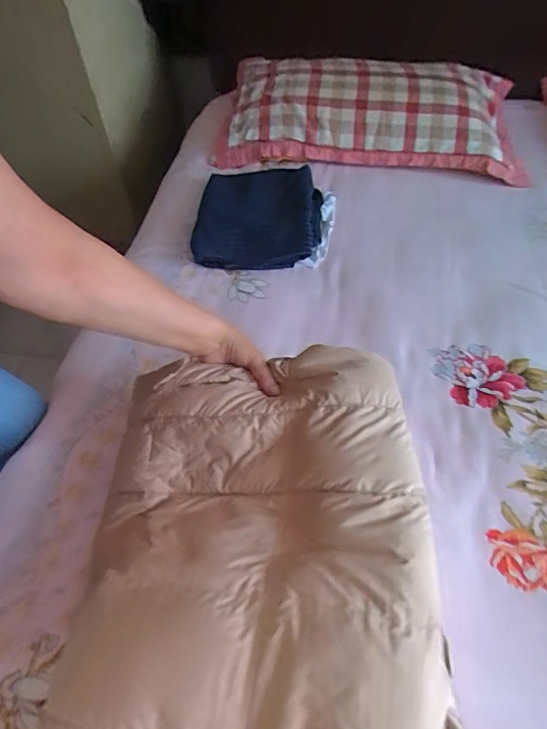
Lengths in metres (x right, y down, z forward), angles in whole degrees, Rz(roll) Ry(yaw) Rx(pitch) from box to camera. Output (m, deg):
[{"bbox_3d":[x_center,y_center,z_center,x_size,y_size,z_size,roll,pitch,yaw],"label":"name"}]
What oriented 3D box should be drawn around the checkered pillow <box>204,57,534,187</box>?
[{"bbox_3d":[0.215,-0.621,1.073,0.712,0.142,0.367,4,52,11],"label":"checkered pillow"}]

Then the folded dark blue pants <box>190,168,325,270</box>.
[{"bbox_3d":[-0.034,-0.315,0.943,0.264,0.046,0.302,2,52,5],"label":"folded dark blue pants"}]

